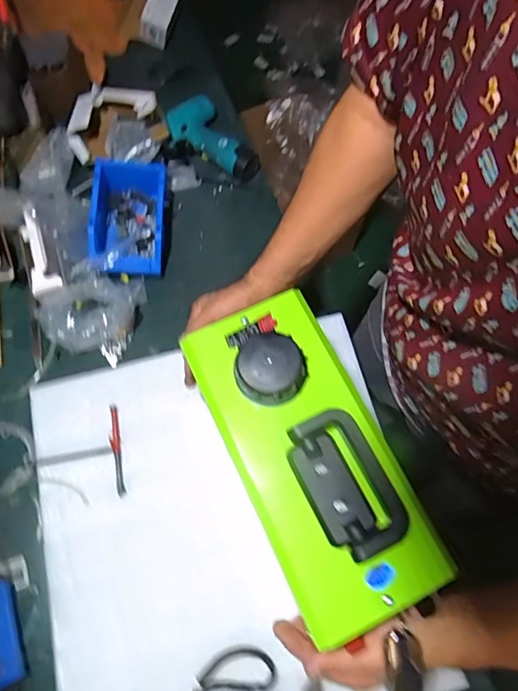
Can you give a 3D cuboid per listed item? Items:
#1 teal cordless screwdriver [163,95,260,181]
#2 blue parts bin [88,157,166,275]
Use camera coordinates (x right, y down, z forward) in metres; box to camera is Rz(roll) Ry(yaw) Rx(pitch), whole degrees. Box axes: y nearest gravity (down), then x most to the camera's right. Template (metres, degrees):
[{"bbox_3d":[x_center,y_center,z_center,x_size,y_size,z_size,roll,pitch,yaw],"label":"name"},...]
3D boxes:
[{"bbox_3d":[-0.093,-0.371,0.856,0.109,0.049,0.190,-34,73,-10],"label":"teal cordless screwdriver"},{"bbox_3d":[-0.216,-0.209,0.783,0.116,0.083,0.205,-1,71,1],"label":"blue parts bin"}]

